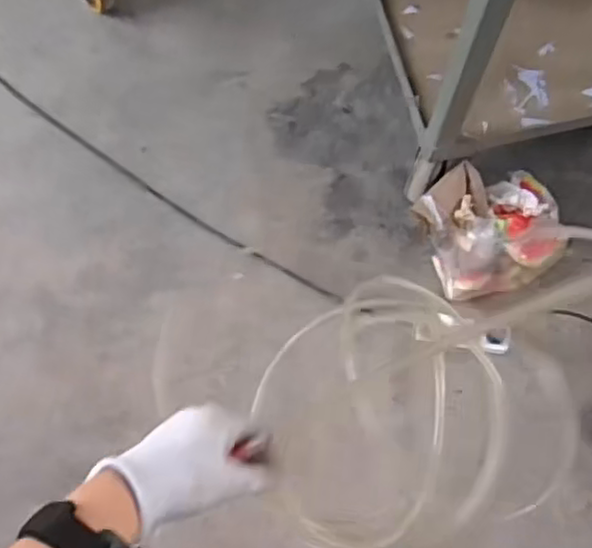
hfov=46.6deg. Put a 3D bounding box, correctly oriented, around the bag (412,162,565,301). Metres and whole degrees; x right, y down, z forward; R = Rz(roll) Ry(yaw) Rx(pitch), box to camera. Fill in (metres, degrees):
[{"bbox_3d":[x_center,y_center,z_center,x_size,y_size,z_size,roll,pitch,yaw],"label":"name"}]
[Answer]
[{"bbox_3d":[0.377,-0.092,1.322,0.272,0.139,0.240,-26,74,-8],"label":"bag"}]

